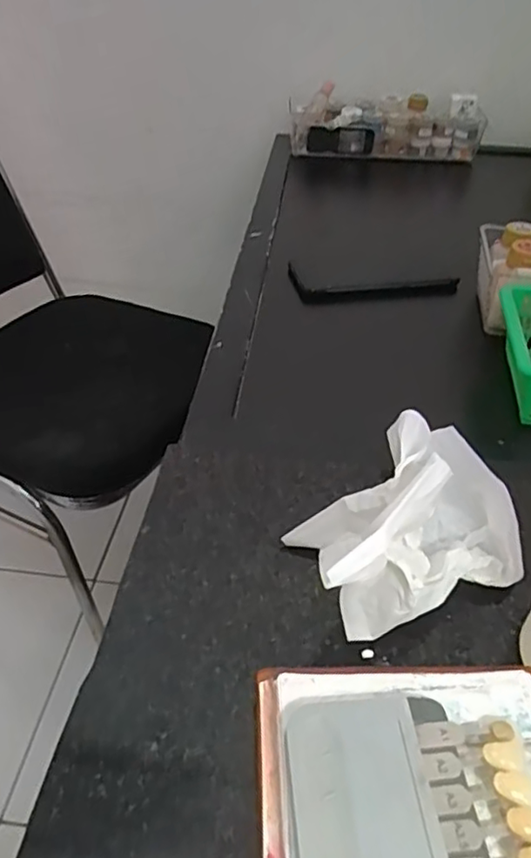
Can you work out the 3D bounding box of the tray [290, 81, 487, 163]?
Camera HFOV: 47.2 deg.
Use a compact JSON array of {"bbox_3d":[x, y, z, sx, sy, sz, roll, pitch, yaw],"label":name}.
[{"bbox_3d":[0.184,-0.467,0.936,0.291,0.082,0.082,3,40,0],"label":"tray"}]

